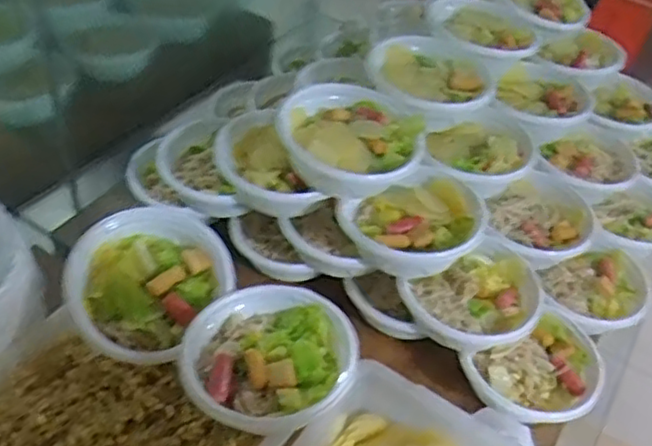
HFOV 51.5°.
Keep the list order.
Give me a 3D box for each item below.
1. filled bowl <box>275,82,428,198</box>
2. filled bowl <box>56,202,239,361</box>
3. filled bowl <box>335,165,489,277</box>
[{"bbox_3d":[0.030,-0.102,0.800,0.166,0.060,0.149,7,44,1],"label":"filled bowl"},{"bbox_3d":[-0.195,0.071,0.739,0.162,0.063,0.162,5,65,-11],"label":"filled bowl"},{"bbox_3d":[0.105,-0.003,0.794,0.145,0.056,0.137,3,44,-3],"label":"filled bowl"}]

